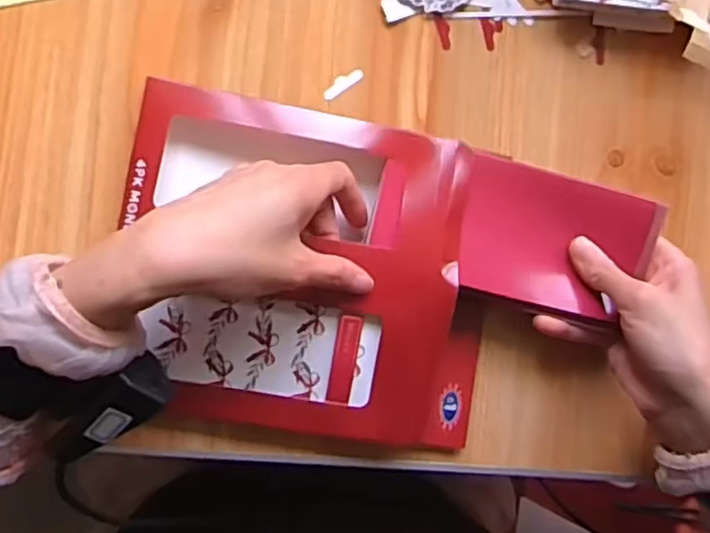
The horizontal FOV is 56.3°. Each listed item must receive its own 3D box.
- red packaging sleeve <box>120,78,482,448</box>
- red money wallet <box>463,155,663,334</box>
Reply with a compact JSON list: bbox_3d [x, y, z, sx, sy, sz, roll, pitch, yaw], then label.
[{"bbox_3d":[-0.024,0.001,0.403,0.228,0.031,0.193,10,88,-9],"label":"red packaging sleeve"},{"bbox_3d":[0.126,-0.015,0.419,0.122,0.014,0.087,14,88,-9],"label":"red money wallet"}]

